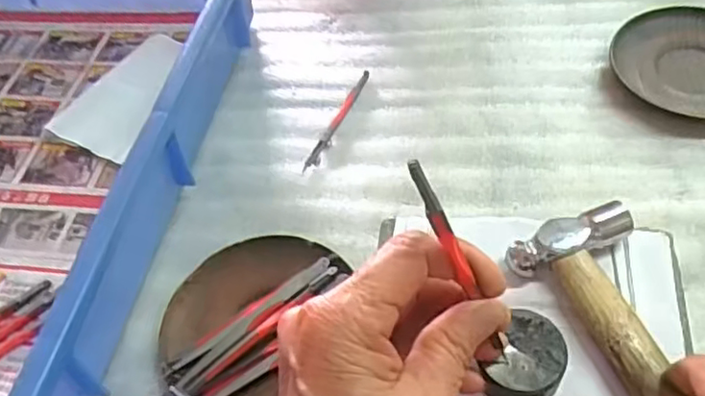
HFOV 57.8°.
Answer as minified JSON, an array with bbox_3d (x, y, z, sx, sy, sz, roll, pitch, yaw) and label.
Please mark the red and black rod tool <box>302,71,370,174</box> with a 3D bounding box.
[{"bbox_3d":[-0.010,-0.058,0.463,0.009,0.004,0.106,16,54,18],"label":"red and black rod tool"}]

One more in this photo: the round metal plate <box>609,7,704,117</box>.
[{"bbox_3d":[0.249,-0.100,0.462,0.112,0.015,0.112,-3,50,3],"label":"round metal plate"}]

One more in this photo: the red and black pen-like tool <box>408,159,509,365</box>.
[{"bbox_3d":[0.041,0.027,0.232,0.005,0.115,0.007,-2,47,31],"label":"red and black pen-like tool"}]

